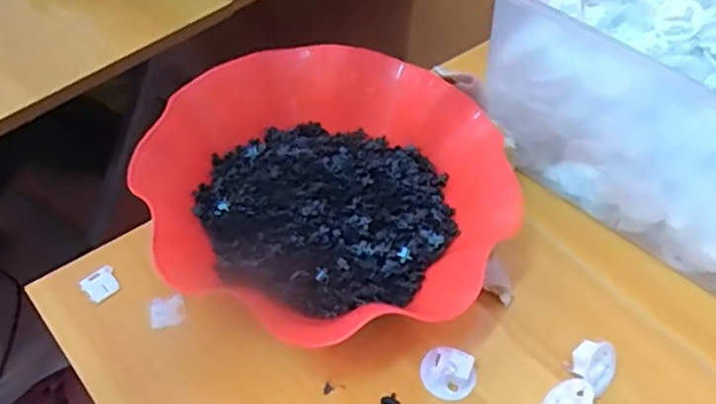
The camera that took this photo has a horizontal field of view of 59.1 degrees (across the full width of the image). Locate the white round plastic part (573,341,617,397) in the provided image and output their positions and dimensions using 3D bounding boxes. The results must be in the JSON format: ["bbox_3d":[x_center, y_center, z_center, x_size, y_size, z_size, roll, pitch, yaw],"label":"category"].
[{"bbox_3d":[0.144,0.098,0.382,0.029,0.021,0.027,3,51,-4],"label":"white round plastic part"}]

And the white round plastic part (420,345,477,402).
[{"bbox_3d":[0.052,0.097,0.363,0.032,0.014,0.028,21,52,10],"label":"white round plastic part"}]

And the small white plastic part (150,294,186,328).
[{"bbox_3d":[-0.116,0.066,0.385,0.020,0.007,0.019,-9,53,-13],"label":"small white plastic part"}]

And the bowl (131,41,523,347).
[{"bbox_3d":[-0.014,-0.007,0.414,0.215,0.080,0.206,3,51,-4],"label":"bowl"}]

